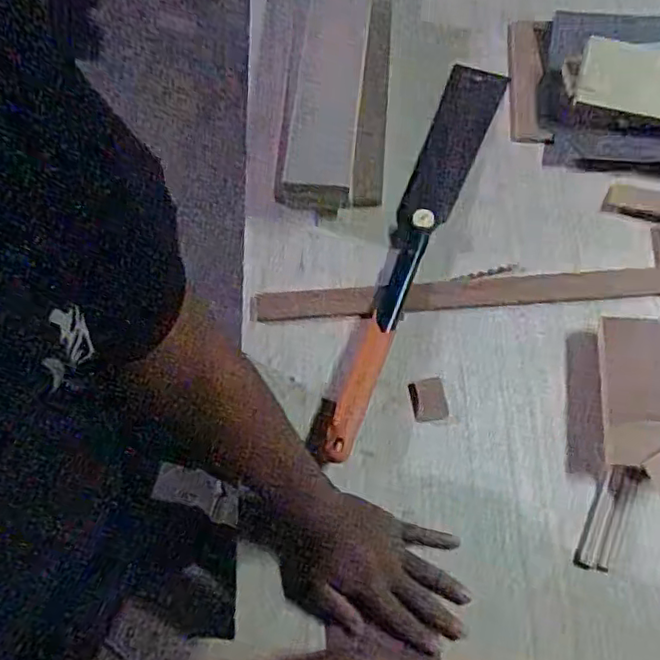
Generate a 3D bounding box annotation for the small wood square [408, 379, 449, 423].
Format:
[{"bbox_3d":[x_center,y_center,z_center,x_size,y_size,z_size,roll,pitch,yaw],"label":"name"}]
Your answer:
[{"bbox_3d":[0.111,0.080,0.683,0.039,0.004,0.045,-11,69,0],"label":"small wood square"}]

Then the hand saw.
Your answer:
[{"bbox_3d":[0.101,-0.113,0.741,0.066,0.029,0.568,21,71,9],"label":"hand saw"}]

